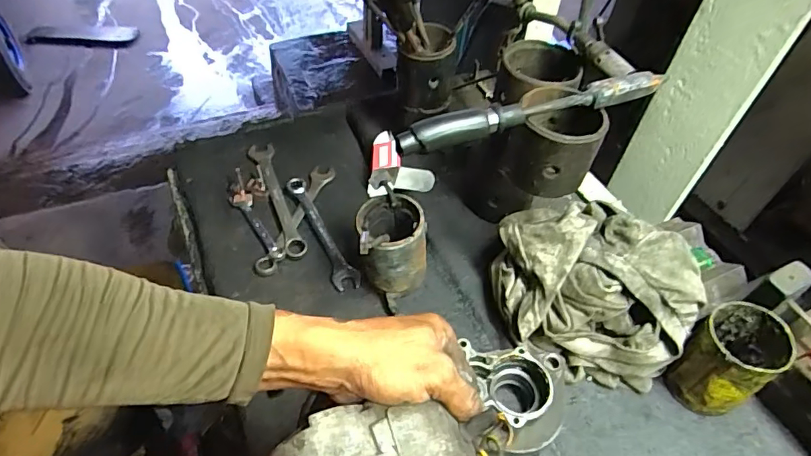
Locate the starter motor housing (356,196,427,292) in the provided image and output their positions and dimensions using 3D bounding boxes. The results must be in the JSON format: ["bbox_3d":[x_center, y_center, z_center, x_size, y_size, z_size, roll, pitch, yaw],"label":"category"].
[{"bbox_3d":[-0.015,0.019,0.573,0.078,0.098,0.089,-4,50,-7],"label":"starter motor housing"}]

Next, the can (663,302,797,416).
[{"bbox_3d":[0.324,0.138,0.514,0.077,0.114,0.071,2,50,-2],"label":"can"}]

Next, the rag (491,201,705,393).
[{"bbox_3d":[0.194,0.066,0.540,0.188,0.156,0.134,13,50,7],"label":"rag"}]

